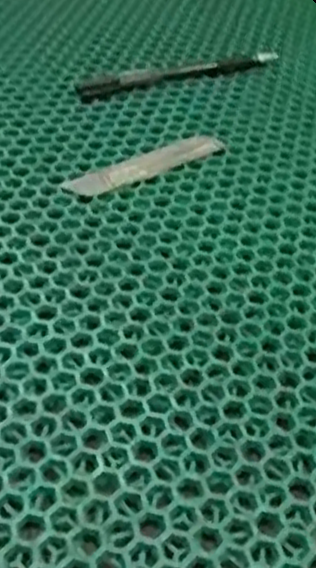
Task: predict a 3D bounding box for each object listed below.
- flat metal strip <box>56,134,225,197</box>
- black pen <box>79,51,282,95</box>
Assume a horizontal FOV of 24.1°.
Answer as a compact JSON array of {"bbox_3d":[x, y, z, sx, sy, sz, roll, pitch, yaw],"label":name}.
[{"bbox_3d":[-0.005,-0.071,0.434,0.105,0.004,0.022,-26,53,-29],"label":"flat metal strip"},{"bbox_3d":[0.017,-0.148,0.513,0.152,0.006,0.015,-17,49,-22],"label":"black pen"}]

